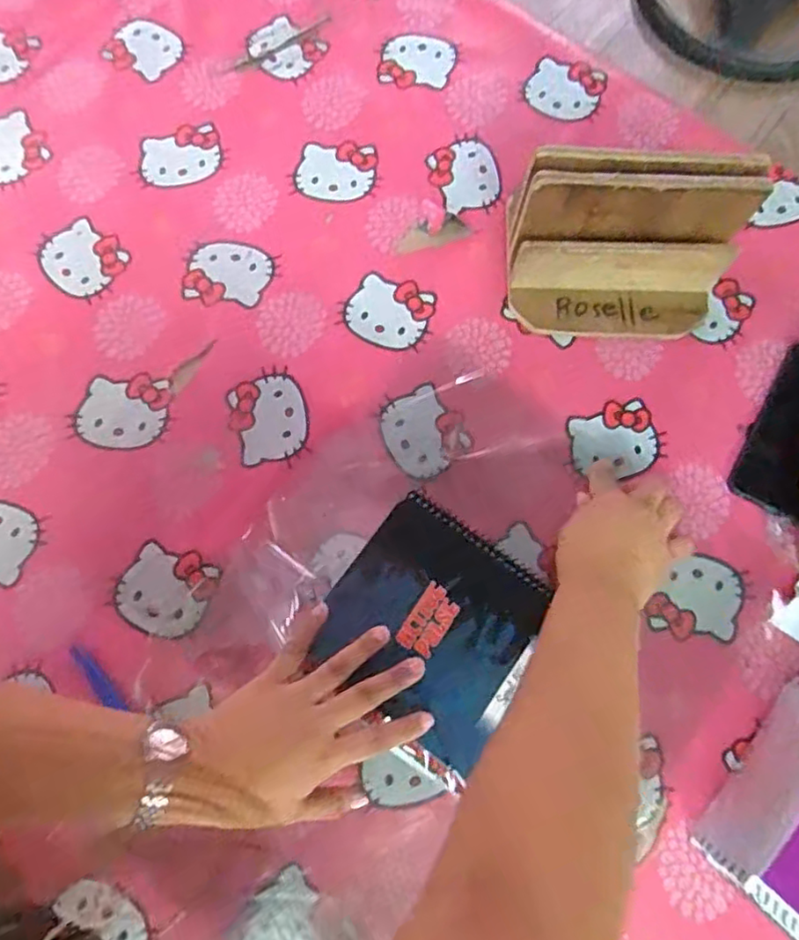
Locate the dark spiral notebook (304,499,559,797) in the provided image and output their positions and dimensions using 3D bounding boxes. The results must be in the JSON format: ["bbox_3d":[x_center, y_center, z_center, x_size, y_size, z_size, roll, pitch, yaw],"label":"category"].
[{"bbox_3d":[0.024,0.118,0.464,0.143,0.011,0.154,35,78,7],"label":"dark spiral notebook"}]

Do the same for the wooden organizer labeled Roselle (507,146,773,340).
[{"bbox_3d":[0.197,-0.193,0.549,0.201,0.125,0.113,-3,76,-2],"label":"wooden organizer labeled Roselle"}]

